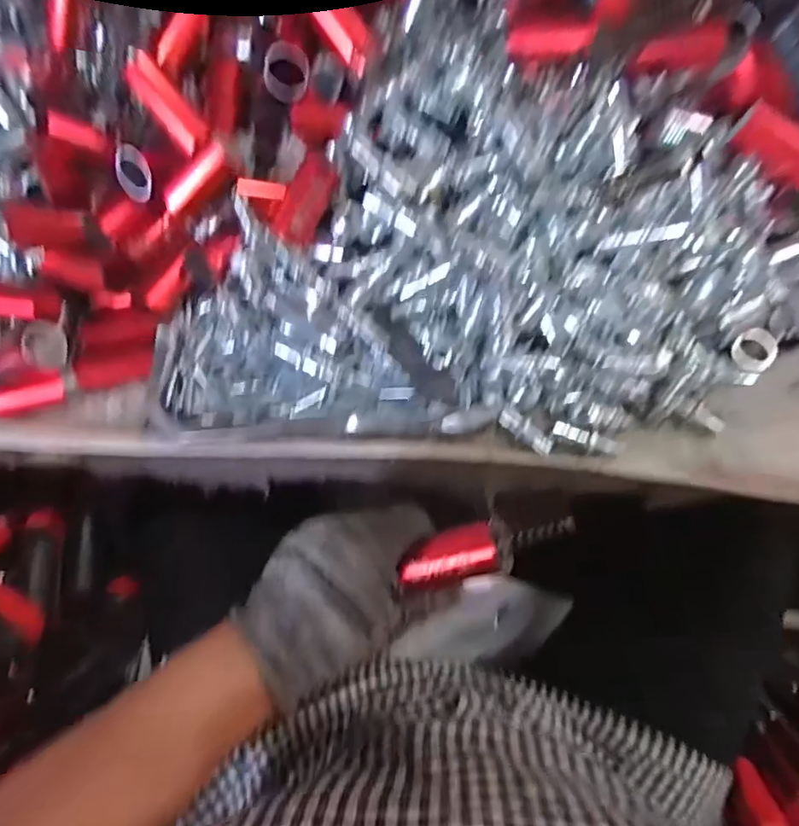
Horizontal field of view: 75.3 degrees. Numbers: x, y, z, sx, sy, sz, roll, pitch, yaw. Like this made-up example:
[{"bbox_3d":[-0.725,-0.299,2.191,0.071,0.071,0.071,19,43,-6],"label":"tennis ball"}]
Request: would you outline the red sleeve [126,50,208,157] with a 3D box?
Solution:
[{"bbox_3d":[-0.157,-0.212,0.354,0.021,0.014,0.065,-42,104,-13],"label":"red sleeve"}]

